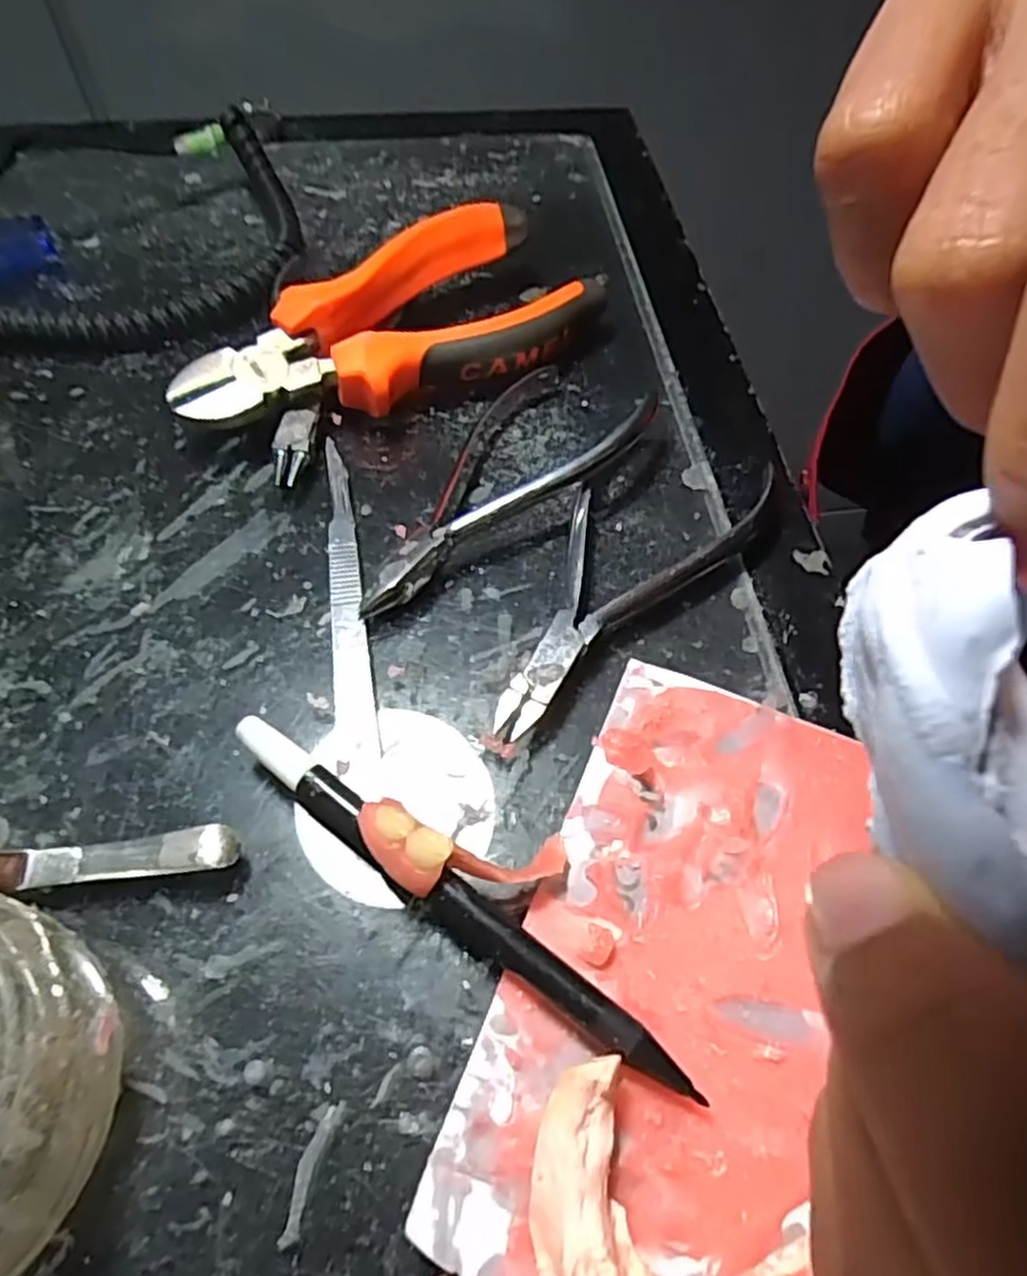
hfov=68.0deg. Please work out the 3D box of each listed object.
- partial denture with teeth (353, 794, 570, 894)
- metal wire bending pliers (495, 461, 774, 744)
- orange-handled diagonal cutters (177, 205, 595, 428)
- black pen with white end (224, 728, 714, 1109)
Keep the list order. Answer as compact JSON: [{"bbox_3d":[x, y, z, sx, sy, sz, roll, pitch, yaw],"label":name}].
[{"bbox_3d":[-0.012,0.050,0.177,0.049,0.007,0.019,14,57,-10],"label":"partial denture with teeth"},{"bbox_3d":[0.028,-0.021,0.231,0.116,0.016,0.047,-37,65,-23],"label":"metal wire bending pliers"},{"bbox_3d":[-0.040,-0.104,0.268,0.146,0.036,0.058,-35,65,-22],"label":"orange-handled diagonal cutters"},{"bbox_3d":[-0.016,0.060,0.178,0.132,0.009,0.011,32,62,17],"label":"black pen with white end"}]

